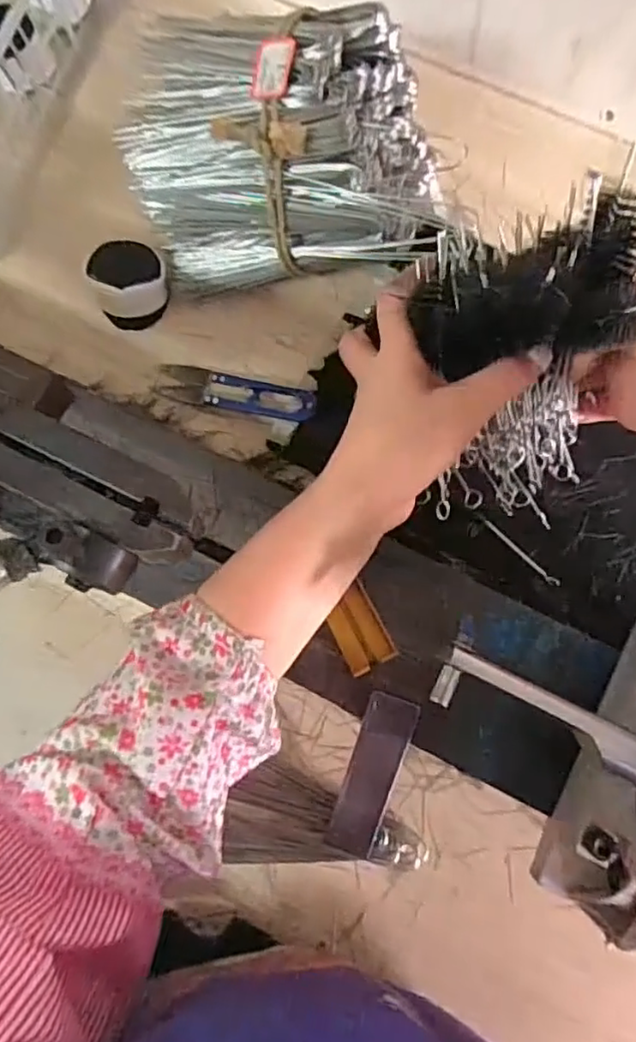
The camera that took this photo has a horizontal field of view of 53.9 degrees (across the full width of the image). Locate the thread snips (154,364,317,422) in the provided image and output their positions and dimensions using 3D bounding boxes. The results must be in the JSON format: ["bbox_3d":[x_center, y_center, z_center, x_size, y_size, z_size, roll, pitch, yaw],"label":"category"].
[{"bbox_3d":[-0.055,-0.087,0.422,0.109,0.015,0.026,13,81,5],"label":"thread snips"}]

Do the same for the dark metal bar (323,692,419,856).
[{"bbox_3d":[0.031,0.150,0.365,0.029,0.006,0.108,16,105,5],"label":"dark metal bar"}]

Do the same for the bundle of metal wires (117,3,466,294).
[{"bbox_3d":[-0.020,-0.235,0.395,0.206,0.092,0.148,3,81,3],"label":"bundle of metal wires"}]

